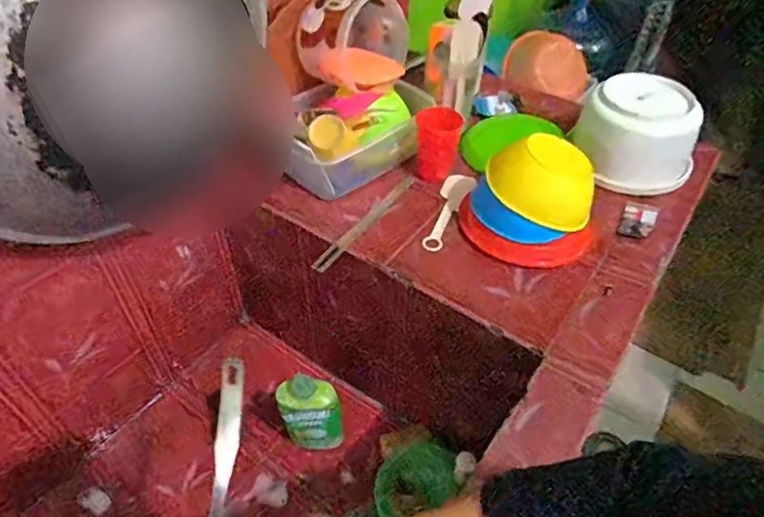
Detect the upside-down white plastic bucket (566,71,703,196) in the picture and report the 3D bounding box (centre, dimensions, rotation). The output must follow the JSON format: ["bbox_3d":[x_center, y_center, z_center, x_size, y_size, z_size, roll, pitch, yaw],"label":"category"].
[{"bbox_3d":[0.446,-0.223,0.917,0.179,0.145,0.183,1,46,-1],"label":"upside-down white plastic bucket"}]

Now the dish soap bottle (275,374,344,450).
[{"bbox_3d":[-0.120,0.266,0.906,0.099,0.194,0.042,-3,46,-4],"label":"dish soap bottle"}]

